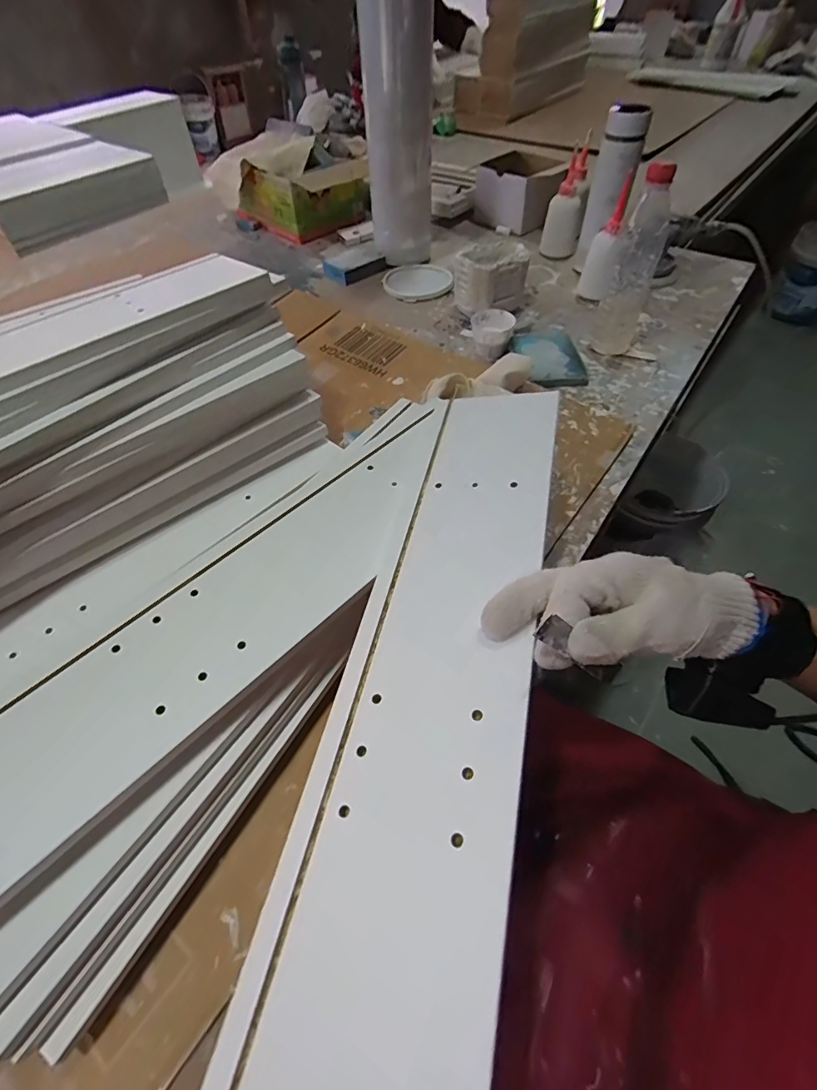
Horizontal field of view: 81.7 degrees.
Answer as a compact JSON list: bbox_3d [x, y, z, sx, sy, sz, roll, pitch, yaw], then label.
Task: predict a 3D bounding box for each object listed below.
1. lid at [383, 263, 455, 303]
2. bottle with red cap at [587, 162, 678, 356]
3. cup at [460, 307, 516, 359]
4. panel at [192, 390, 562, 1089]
[{"bbox_3d":[0.015,-0.484,0.865,0.124,0.015,0.121,0,53,0],"label":"lid"},{"bbox_3d":[0.314,-0.387,0.655,0.061,0.224,0.060,17,55,14],"label":"bottle with red cap"},{"bbox_3d":[0.119,-0.325,0.720,0.080,0.045,0.087,0,53,0],"label":"cup"},{"bbox_3d":[0.010,0.076,0.303,0.136,0.010,0.533,2,52,22],"label":"panel"}]

